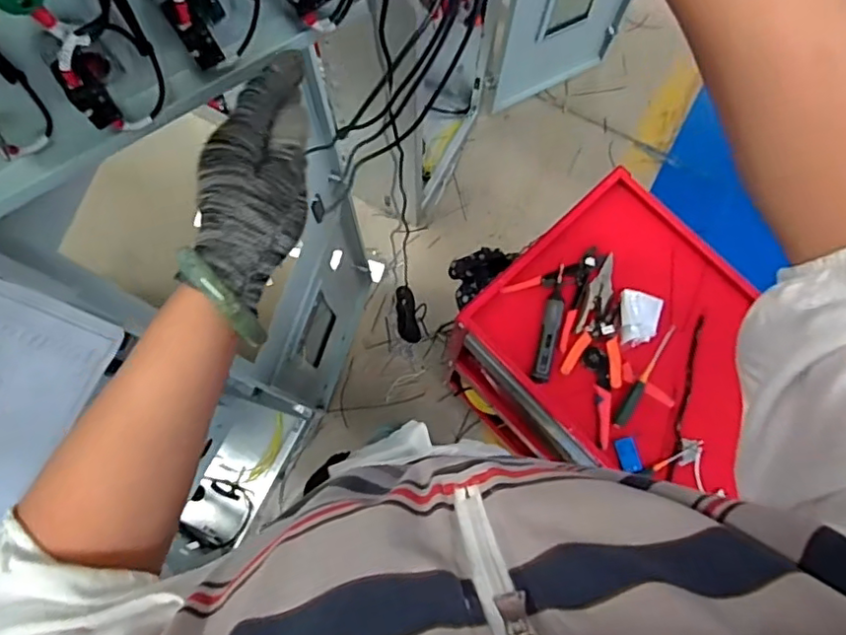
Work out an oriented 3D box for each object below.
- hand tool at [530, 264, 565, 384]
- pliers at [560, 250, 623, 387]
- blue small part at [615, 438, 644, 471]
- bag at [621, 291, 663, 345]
[{"bbox_3d":[0.223,0.010,1.017,0.032,0.015,0.207,15,77,3],"label":"hand tool"},{"bbox_3d":[0.316,0.002,1.030,0.094,0.016,0.220,16,77,3],"label":"pliers"},{"bbox_3d":[0.344,0.229,0.987,0.031,0.012,0.056,-15,77,-5],"label":"blue small part"},{"bbox_3d":[0.377,0.002,1.019,0.068,0.023,0.092,3,77,0],"label":"bag"}]

